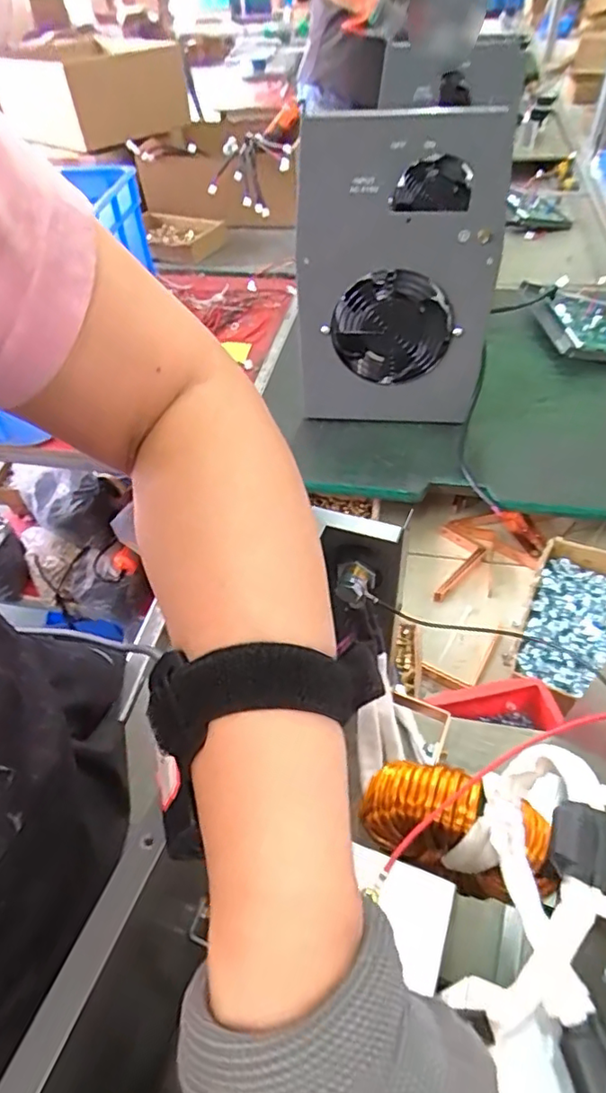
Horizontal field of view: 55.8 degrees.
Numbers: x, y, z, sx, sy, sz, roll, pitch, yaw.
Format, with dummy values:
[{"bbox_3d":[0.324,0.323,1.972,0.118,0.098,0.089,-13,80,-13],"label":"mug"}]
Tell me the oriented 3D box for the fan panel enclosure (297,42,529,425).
[{"bbox_3d":[0.107,-0.317,0.692,0.231,0.363,0.082,5,48,9],"label":"fan panel enclosure"}]

